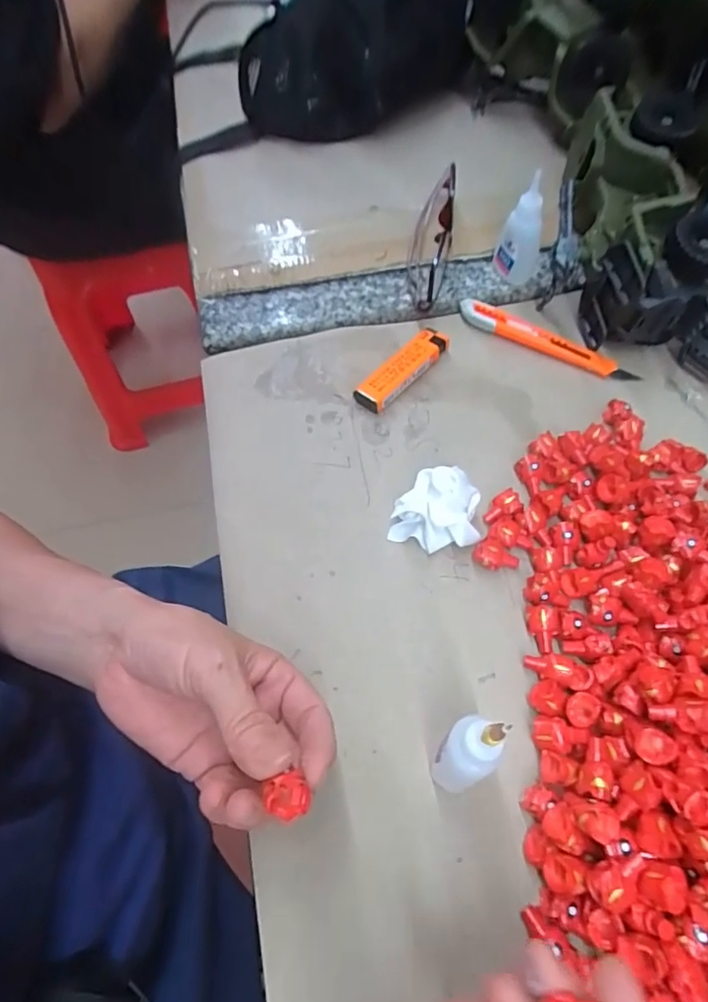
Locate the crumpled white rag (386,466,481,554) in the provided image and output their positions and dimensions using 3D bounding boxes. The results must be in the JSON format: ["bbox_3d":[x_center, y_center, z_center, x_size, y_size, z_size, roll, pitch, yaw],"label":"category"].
[{"bbox_3d":[0.050,0.004,0.322,0.050,0.031,0.043,16,64,10],"label":"crumpled white rag"}]

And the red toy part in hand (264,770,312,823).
[{"bbox_3d":[-0.025,0.111,0.201,0.016,0.010,0.015,-2,62,3],"label":"red toy part in hand"}]

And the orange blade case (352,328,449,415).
[{"bbox_3d":[0.036,-0.094,0.384,0.024,0.014,0.081,39,70,20],"label":"orange blade case"}]

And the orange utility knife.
[{"bbox_3d":[0.140,-0.119,0.394,0.131,0.012,0.017,27,67,15],"label":"orange utility knife"}]

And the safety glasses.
[{"bbox_3d":[0.061,-0.210,0.423,0.030,0.031,0.125,9,76,8],"label":"safety glasses"}]

